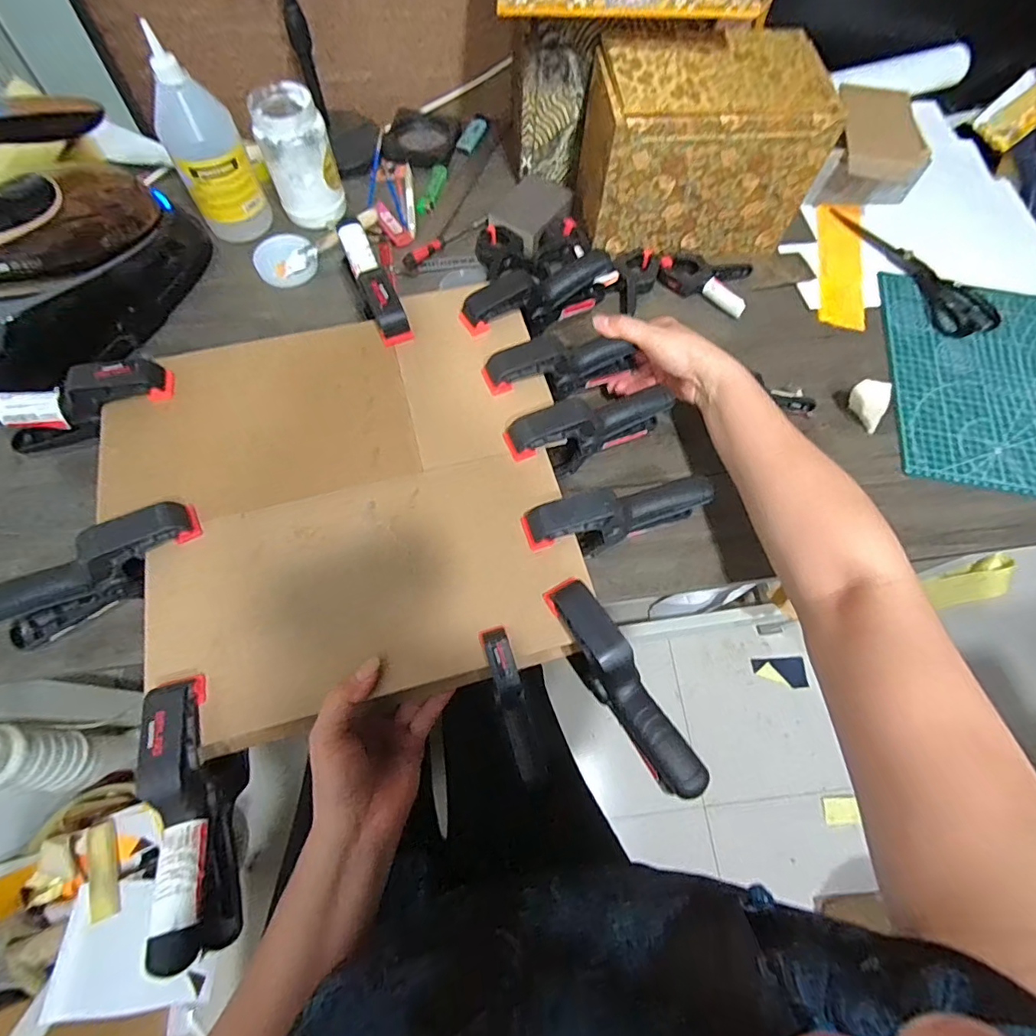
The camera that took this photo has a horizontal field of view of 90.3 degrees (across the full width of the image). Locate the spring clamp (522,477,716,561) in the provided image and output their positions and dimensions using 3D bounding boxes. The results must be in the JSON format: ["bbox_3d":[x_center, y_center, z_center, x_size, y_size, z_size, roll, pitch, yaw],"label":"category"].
[{"bbox_3d":[0.086,0.004,0.441,0.162,0.075,0.038,-13,68,-8],"label":"spring clamp"}]

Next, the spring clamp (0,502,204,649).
[{"bbox_3d":[-0.325,0.039,0.394,0.154,0.068,0.050,-32,71,3],"label":"spring clamp"}]

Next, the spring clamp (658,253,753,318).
[{"bbox_3d":[0.227,-0.292,0.624,0.107,0.017,0.076,22,68,6],"label":"spring clamp"}]

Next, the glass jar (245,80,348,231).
[{"bbox_3d":[-0.255,-0.422,0.598,0.076,0.108,0.076,-23,70,-12],"label":"glass jar"}]

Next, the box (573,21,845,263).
[{"bbox_3d":[0.203,-0.421,0.594,0.233,0.169,0.133,-6,67,-5],"label":"box"}]

